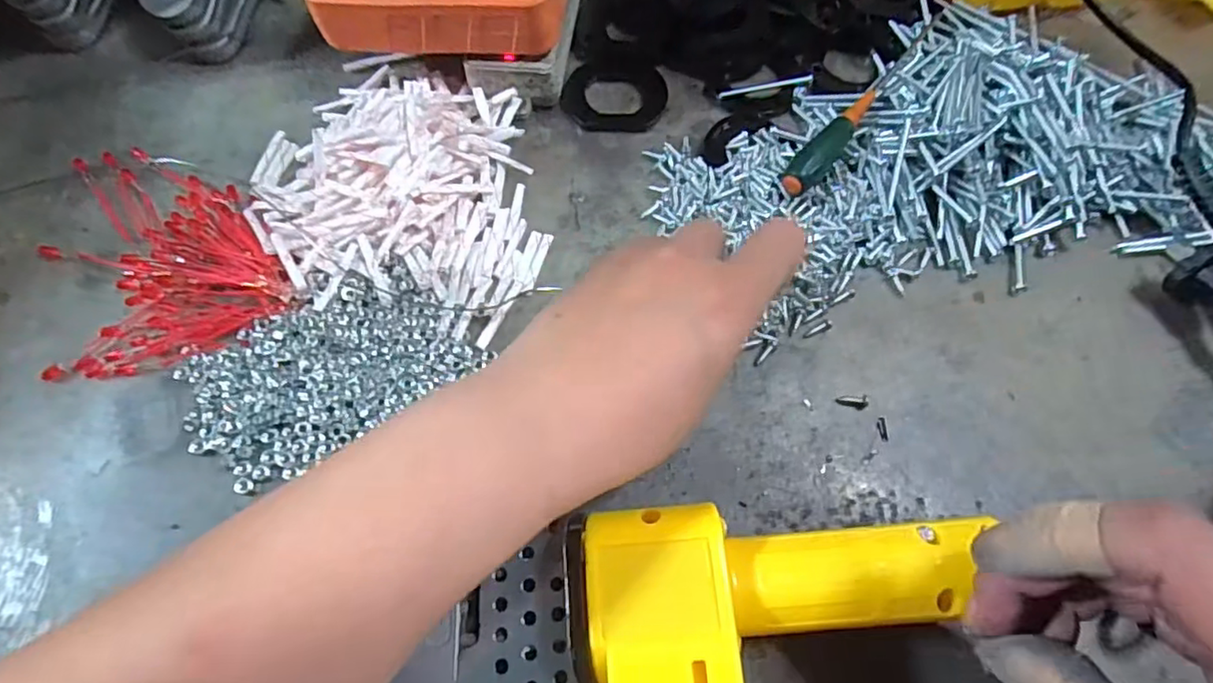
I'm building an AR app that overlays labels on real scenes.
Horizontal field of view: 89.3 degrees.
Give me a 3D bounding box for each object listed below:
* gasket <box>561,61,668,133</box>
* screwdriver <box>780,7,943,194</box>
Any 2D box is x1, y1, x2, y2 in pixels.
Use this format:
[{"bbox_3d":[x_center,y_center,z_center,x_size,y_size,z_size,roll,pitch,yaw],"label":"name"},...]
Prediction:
[{"bbox_3d":[0.005,-0.143,0.357,0.060,0.004,0.050,1,68,-1],"label":"gasket"},{"bbox_3d":[0.143,-0.130,0.337,0.016,0.014,0.155,40,73,13],"label":"screwdriver"}]

